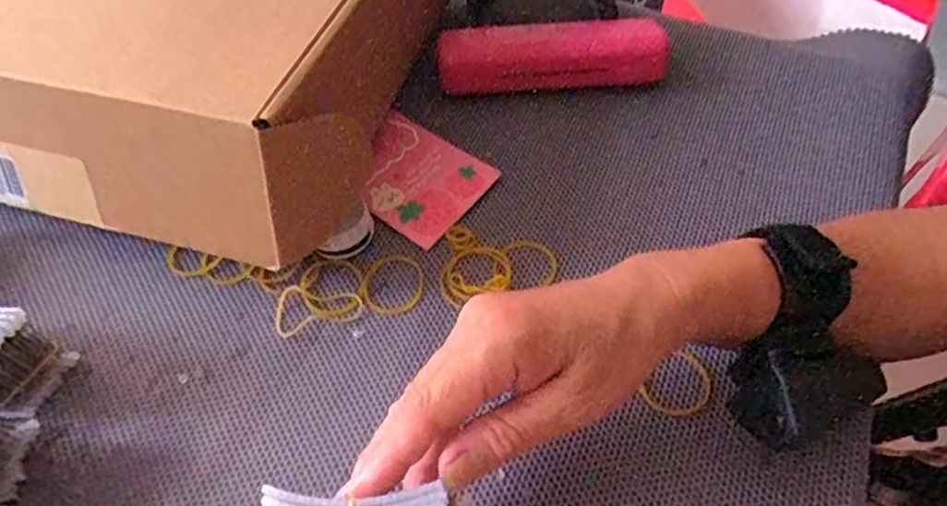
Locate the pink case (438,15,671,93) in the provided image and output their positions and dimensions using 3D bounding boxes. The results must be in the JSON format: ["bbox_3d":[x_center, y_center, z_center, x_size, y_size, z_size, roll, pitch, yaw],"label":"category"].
[{"bbox_3d":[0.046,-0.126,0.411,0.146,0.035,0.034,3,55,20],"label":"pink case"}]

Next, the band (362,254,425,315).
[{"bbox_3d":[-0.044,0.015,0.353,0.033,0.004,0.037,13,57,10],"label":"band"}]

